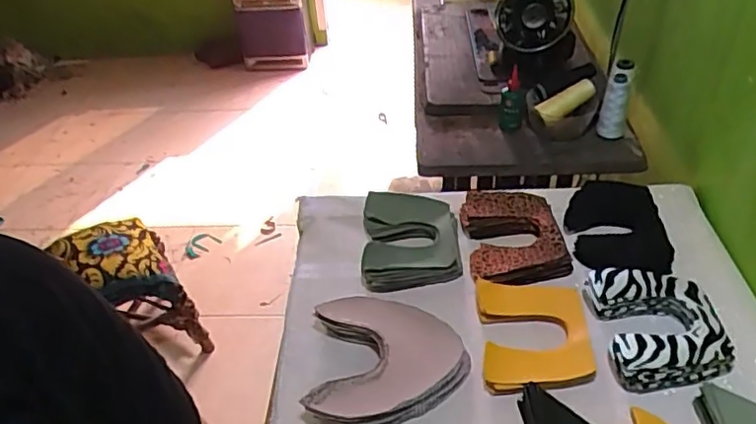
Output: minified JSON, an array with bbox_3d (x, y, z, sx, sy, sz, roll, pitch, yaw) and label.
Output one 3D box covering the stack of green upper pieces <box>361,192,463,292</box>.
[{"bbox_3d":[0.047,0.035,0.851,0.131,0.039,0.160,-2,40,3],"label":"stack of green upper pieces"}]

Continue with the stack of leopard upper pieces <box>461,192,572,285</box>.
[{"bbox_3d":[0.191,0.030,0.856,0.130,0.045,0.179,-3,40,1],"label":"stack of leopard upper pieces"}]

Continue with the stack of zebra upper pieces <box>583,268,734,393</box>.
[{"bbox_3d":[0.328,0.135,0.713,0.132,0.050,0.158,-3,40,1],"label":"stack of zebra upper pieces"}]

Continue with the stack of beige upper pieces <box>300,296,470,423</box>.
[{"bbox_3d":[0.009,0.170,0.695,0.179,0.044,0.167,2,40,7],"label":"stack of beige upper pieces"}]

